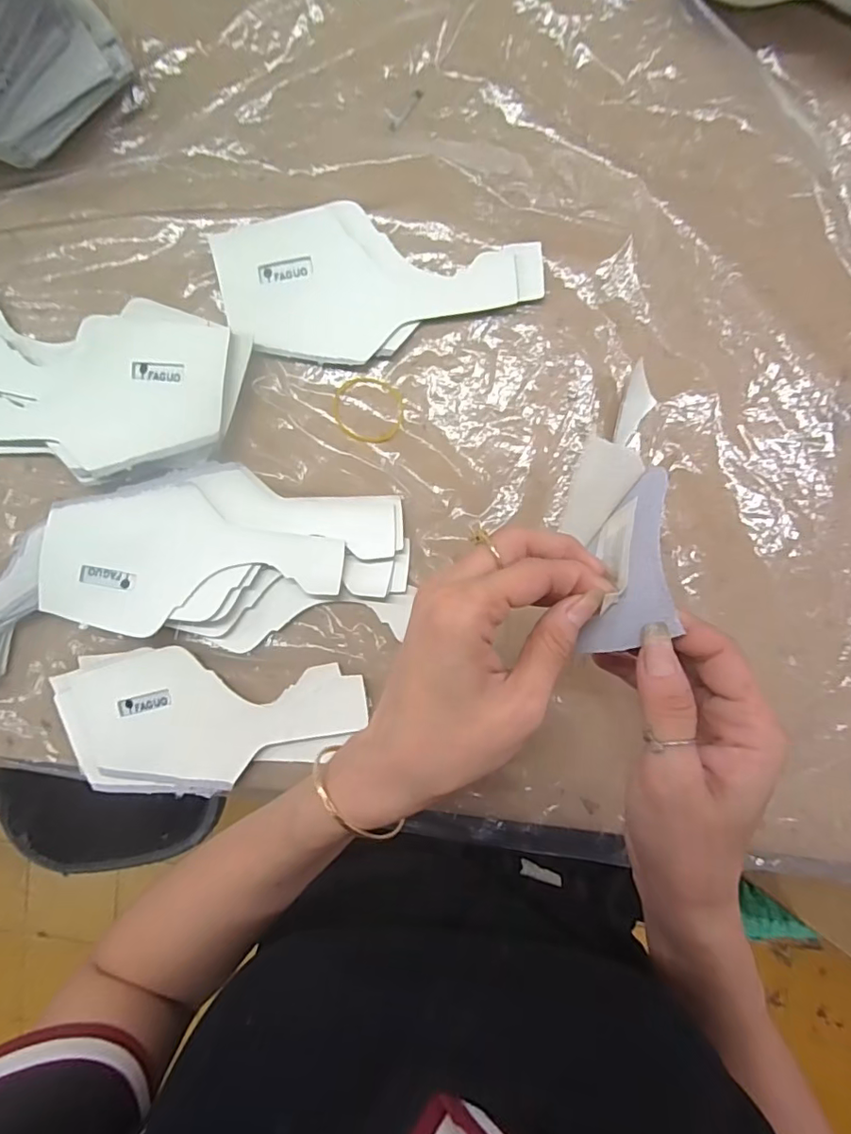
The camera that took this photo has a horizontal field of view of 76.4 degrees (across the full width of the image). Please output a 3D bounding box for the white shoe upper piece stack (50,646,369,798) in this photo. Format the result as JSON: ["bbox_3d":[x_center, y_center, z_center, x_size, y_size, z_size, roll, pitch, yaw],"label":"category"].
[{"bbox_3d":[-0.141,0.103,0.355,0.198,0.011,0.094,0,92,4],"label":"white shoe upper piece stack"}]

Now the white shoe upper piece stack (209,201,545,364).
[{"bbox_3d":[-0.030,-0.184,0.339,0.197,0.009,0.095,-9,92,4],"label":"white shoe upper piece stack"}]

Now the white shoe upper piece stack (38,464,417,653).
[{"bbox_3d":[-0.127,-0.005,0.344,0.226,0.018,0.108,-6,92,4],"label":"white shoe upper piece stack"}]

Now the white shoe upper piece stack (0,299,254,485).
[{"bbox_3d":[-0.220,-0.116,0.349,0.202,0.018,0.107,9,93,3],"label":"white shoe upper piece stack"}]

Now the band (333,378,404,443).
[{"bbox_3d":[-0.037,-0.101,0.349,0.046,0.005,0.041,7,93,3],"label":"band"}]

